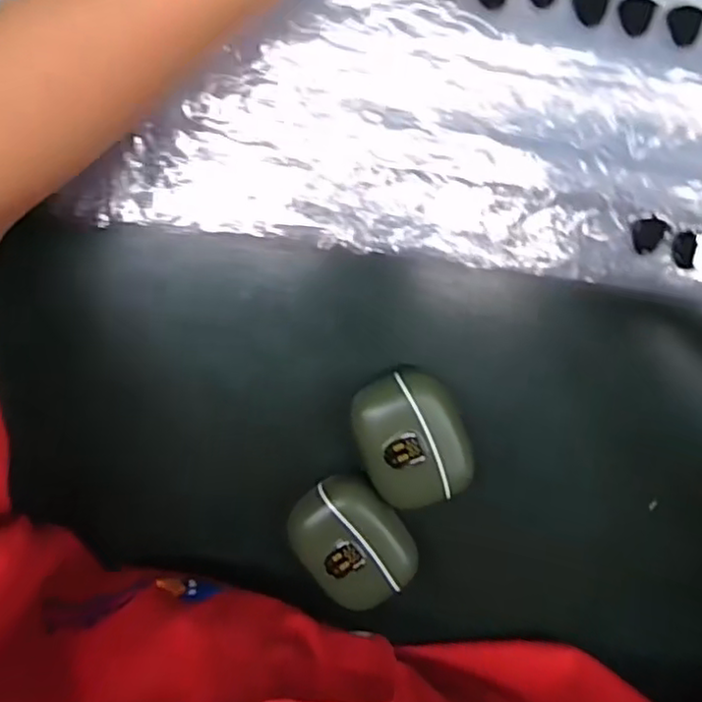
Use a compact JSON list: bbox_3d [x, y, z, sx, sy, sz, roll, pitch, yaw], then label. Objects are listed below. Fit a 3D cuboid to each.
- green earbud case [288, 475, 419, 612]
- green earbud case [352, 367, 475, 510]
[{"bbox_3d":[0.001,0.085,0.302,0.042,0.028,0.057,-44,98,5],"label":"green earbud case"},{"bbox_3d":[0.027,0.037,0.296,0.046,0.030,0.059,-18,99,1],"label":"green earbud case"}]

